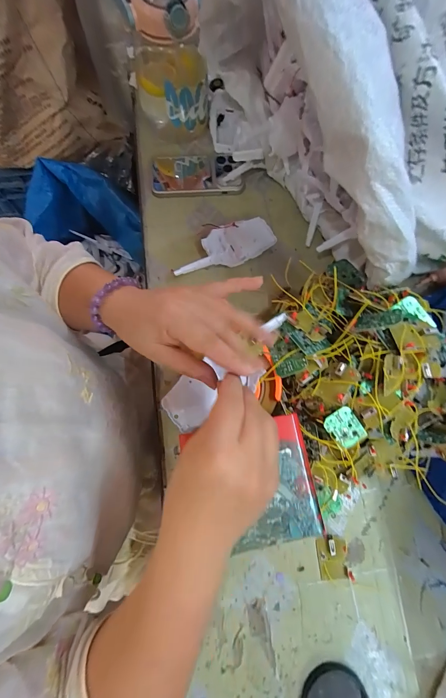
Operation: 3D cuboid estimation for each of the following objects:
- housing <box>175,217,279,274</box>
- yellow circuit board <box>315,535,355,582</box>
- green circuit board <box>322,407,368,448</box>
[{"bbox_3d":[0.001,-0.154,0.423,0.153,0.027,0.051,-19,76,-7],"label":"housing"},{"bbox_3d":[0.125,0.237,0.319,0.034,0.013,0.046,-3,75,-3],"label":"yellow circuit board"},{"bbox_3d":[0.133,0.087,0.307,0.033,0.004,0.044,-38,96,2],"label":"green circuit board"}]

